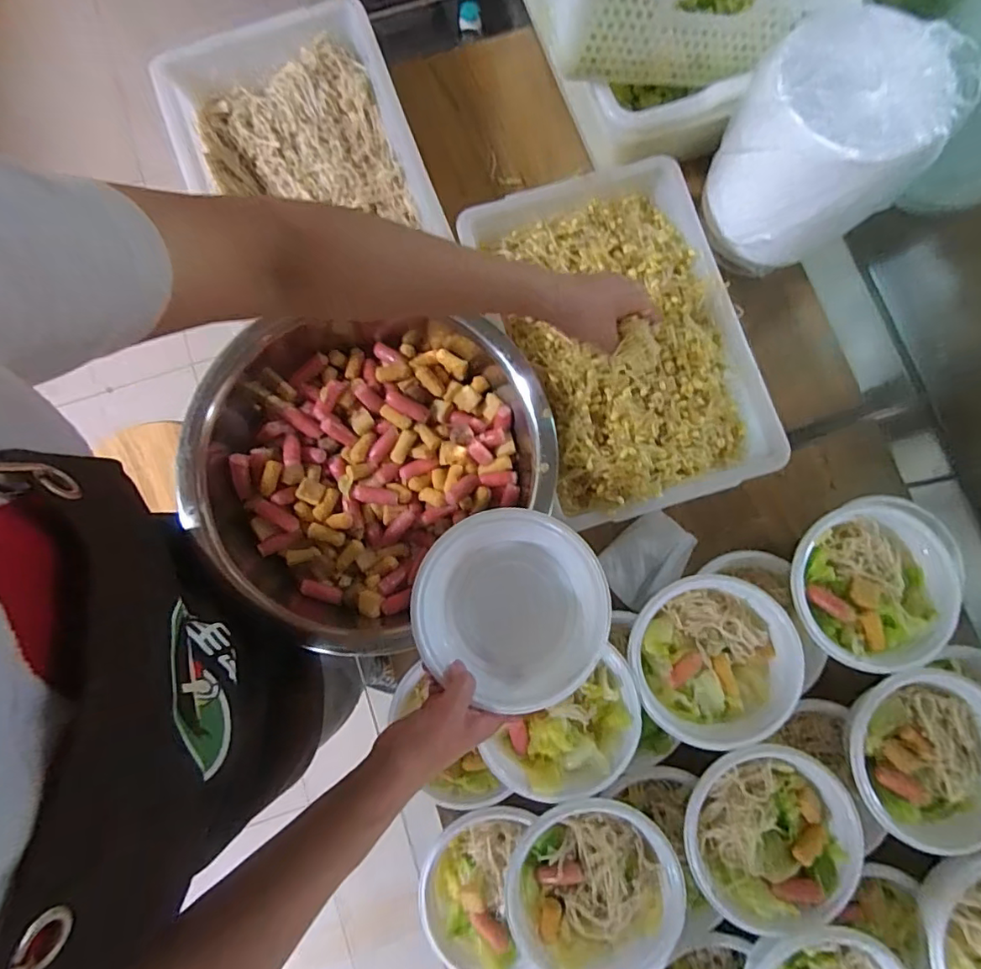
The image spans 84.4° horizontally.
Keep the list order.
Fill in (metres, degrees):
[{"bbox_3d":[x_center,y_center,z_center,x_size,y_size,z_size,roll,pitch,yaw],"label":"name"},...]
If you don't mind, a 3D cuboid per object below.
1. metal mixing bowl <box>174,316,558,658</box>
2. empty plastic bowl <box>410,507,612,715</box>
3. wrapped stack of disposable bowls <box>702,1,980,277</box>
[{"bbox_3d":[-0.123,-0.004,0.590,0.371,0.111,0.335,-10,80,-2],"label":"metal mixing bowl"},{"bbox_3d":[0.018,0.109,0.483,0.166,0.053,0.160,0,80,-1],"label":"empty plastic bowl"},{"bbox_3d":[0.347,-0.356,0.588,0.184,0.208,0.151,42,82,6],"label":"wrapped stack of disposable bowls"}]

